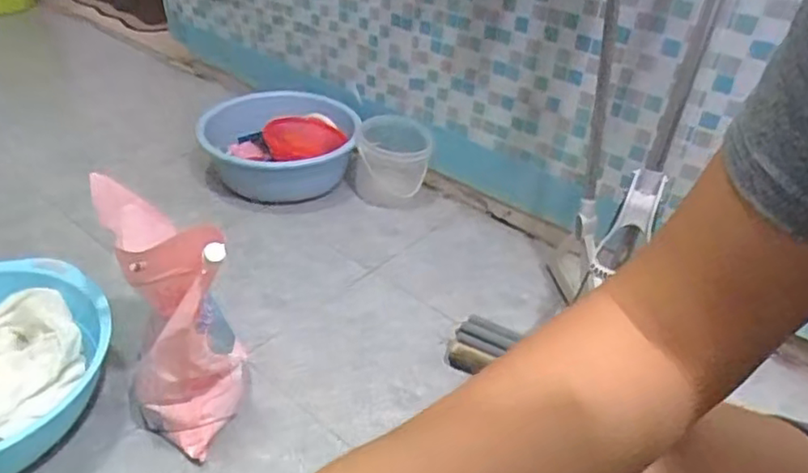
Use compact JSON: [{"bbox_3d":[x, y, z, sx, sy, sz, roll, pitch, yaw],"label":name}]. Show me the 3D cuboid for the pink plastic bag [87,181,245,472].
[{"bbox_3d":[-0.302,0.114,0.842,0.133,0.320,0.220,-14,39,-25],"label":"pink plastic bag"}]

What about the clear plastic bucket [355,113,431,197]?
[{"bbox_3d":[-0.025,-0.165,1.368,0.154,0.142,0.131,-1,36,-8],"label":"clear plastic bucket"}]

